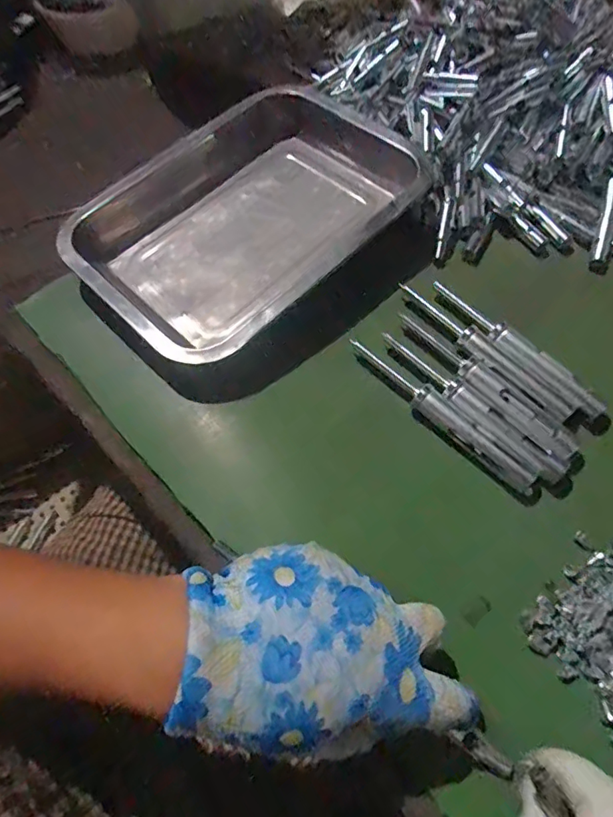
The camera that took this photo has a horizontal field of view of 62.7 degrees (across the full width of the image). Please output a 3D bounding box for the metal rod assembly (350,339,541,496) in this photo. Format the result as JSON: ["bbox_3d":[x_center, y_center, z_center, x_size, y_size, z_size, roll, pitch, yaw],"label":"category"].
[{"bbox_3d":[0.087,0.004,0.331,0.142,0.021,0.016,39,72,18],"label":"metal rod assembly"}]

